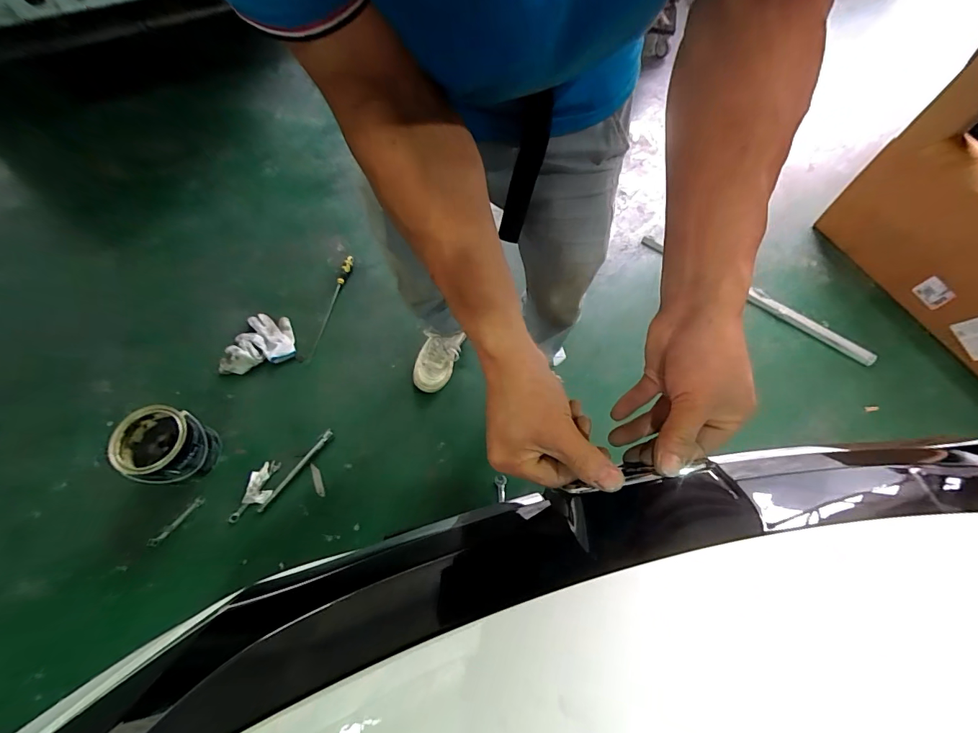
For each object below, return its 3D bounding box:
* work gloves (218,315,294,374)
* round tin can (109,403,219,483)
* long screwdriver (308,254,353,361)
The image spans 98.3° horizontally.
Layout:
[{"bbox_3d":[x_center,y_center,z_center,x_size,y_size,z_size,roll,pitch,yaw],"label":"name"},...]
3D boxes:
[{"bbox_3d":[-0.692,-0.078,1.258,0.200,0.049,0.173,-12,65,-7],"label":"work gloves"},{"bbox_3d":[-0.788,0.194,1.028,0.163,0.189,0.165,1,64,-1],"label":"round tin can"},{"bbox_3d":[-0.501,-0.196,1.333,0.033,0.031,0.379,11,62,5],"label":"long screwdriver"}]

